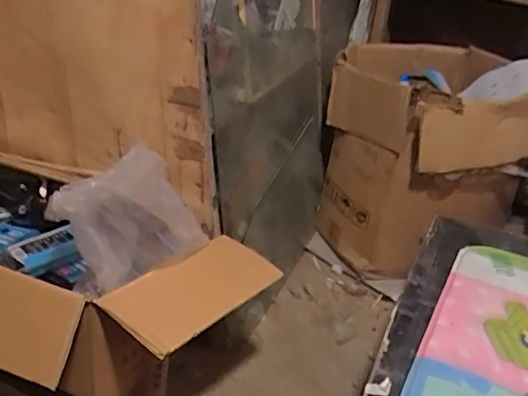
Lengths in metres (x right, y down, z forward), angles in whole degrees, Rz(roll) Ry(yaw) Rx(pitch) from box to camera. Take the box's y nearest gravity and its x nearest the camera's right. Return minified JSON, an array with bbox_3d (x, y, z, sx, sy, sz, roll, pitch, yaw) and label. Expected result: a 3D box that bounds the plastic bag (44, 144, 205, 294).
[{"bbox_3d":[-0.183,0.033,0.776,0.088,0.176,0.204,23,34,30],"label":"plastic bag"}]

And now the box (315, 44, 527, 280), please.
[{"bbox_3d":[0.379,-0.092,1.345,0.375,0.445,0.422,-13,35,-27],"label":"box"}]

